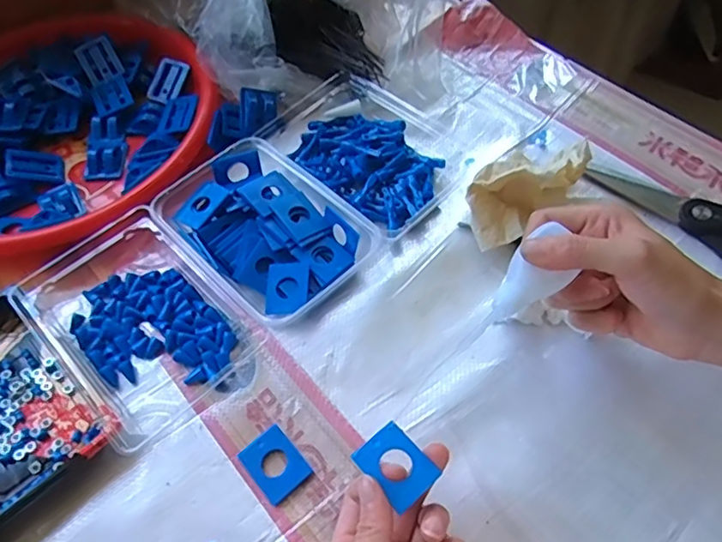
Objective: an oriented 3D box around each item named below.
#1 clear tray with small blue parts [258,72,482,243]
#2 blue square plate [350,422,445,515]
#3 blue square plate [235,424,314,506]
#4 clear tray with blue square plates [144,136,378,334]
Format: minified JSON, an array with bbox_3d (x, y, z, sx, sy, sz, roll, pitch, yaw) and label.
[{"bbox_3d":[0.000,-0.115,0.508,0.180,0.028,0.117,35,65,24],"label":"clear tray with small blue parts"},{"bbox_3d":[0.018,0.105,0.313,0.031,0.006,0.039,-36,61,-18],"label":"blue square plate"},{"bbox_3d":[-0.056,0.124,0.370,0.032,0.005,0.042,-37,61,-19],"label":"blue square plate"},{"bbox_3d":[-0.077,-0.035,0.451,0.152,0.031,0.109,35,65,24],"label":"clear tray with blue square plates"}]

